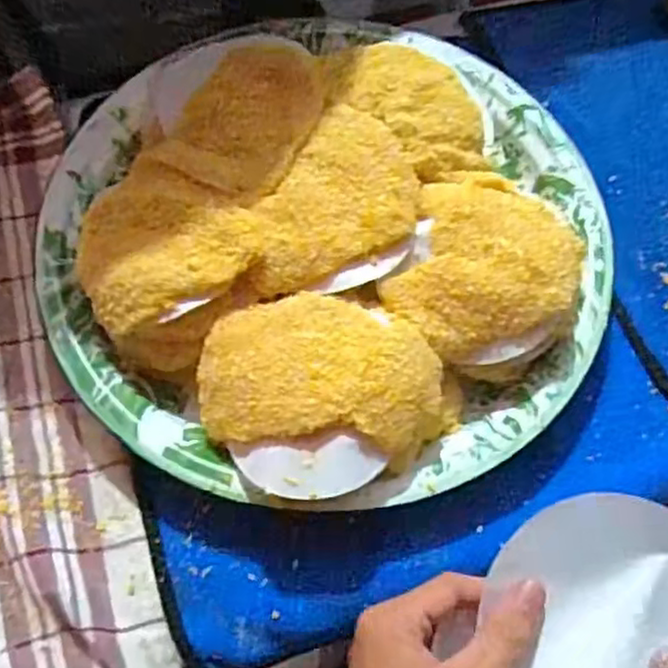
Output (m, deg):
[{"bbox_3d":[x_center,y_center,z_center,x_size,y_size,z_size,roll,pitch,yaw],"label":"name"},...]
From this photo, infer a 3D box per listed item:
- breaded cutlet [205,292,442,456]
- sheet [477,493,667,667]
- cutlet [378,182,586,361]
[{"bbox_3d":[-0.008,0.021,0.411,0.140,0.032,0.085,4,65,0],"label":"breaded cutlet"},{"bbox_3d":[0.132,0.136,0.326,0.106,0.028,0.115,1,65,-1],"label":"sheet"},{"bbox_3d":[0.097,-0.043,0.439,0.108,0.027,0.117,1,65,-1],"label":"cutlet"}]

